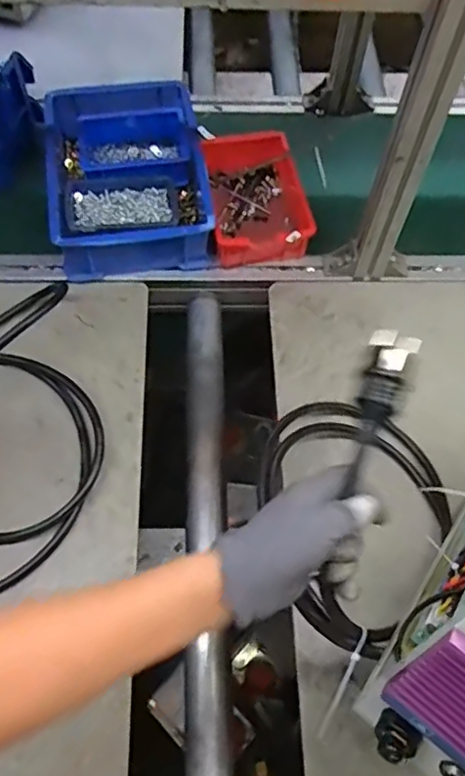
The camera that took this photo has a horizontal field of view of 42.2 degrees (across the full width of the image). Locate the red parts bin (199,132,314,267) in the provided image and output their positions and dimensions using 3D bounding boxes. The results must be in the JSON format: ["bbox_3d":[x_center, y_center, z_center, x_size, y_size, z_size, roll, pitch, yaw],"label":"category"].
[{"bbox_3d":[0.032,-0.277,0.864,0.142,0.063,0.219,-6,61,-5],"label":"red parts bin"}]

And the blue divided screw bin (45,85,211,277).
[{"bbox_3d":[-0.149,-0.301,0.860,0.209,0.088,0.301,-8,62,-6],"label":"blue divided screw bin"}]

